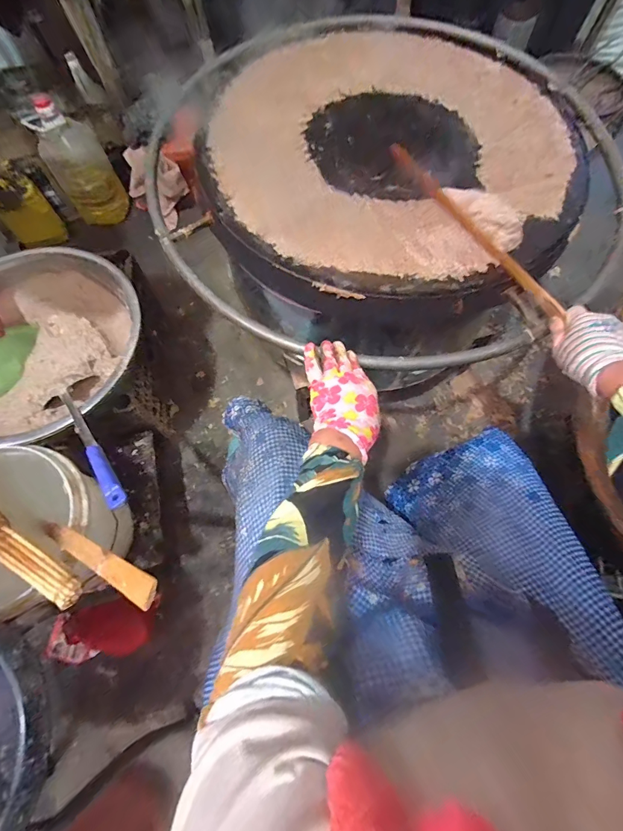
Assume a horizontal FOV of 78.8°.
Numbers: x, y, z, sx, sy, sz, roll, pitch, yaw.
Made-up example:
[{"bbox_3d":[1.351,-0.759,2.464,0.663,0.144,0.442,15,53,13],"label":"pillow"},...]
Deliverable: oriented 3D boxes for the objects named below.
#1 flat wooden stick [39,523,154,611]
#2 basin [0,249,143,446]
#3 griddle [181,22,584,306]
[{"bbox_3d":[-0.286,0.176,0.485,0.339,0.012,0.030,0,63,41],"label":"flat wooden stick"},{"bbox_3d":[-0.509,-0.139,0.735,0.363,0.122,0.401,-34,72,-11],"label":"basin"},{"bbox_3d":[0.138,-0.448,0.648,0.636,0.085,0.636,0,69,1],"label":"griddle"}]

